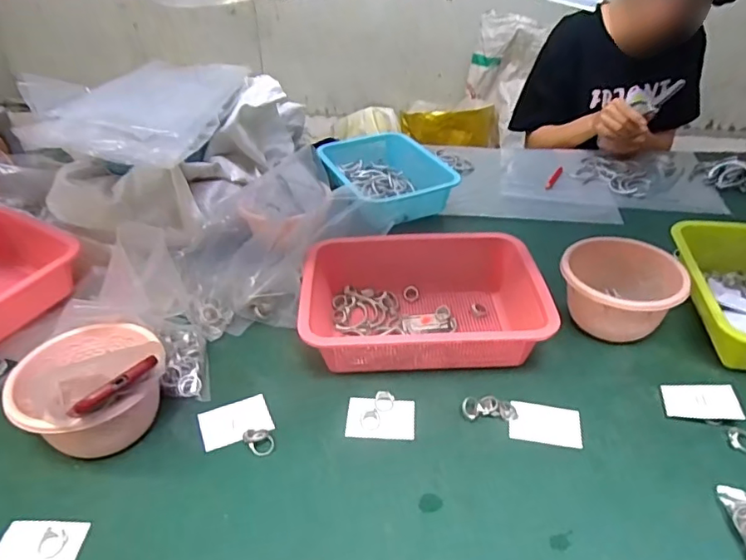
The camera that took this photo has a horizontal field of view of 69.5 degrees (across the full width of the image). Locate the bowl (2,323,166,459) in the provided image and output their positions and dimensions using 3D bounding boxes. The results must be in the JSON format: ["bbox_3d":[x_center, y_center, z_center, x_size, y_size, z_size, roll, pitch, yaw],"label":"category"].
[{"bbox_3d":[-0.296,0.118,0.570,0.140,0.118,0.154,-1,37,1],"label":"bowl"}]

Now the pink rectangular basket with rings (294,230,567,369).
[{"bbox_3d":[0.063,0.029,0.712,0.302,0.088,0.224,-3,37,-3],"label":"pink rectangular basket with rings"}]

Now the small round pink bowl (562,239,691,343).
[{"bbox_3d":[0.321,0.019,0.705,0.145,0.086,0.129,19,41,25],"label":"small round pink bowl"}]

